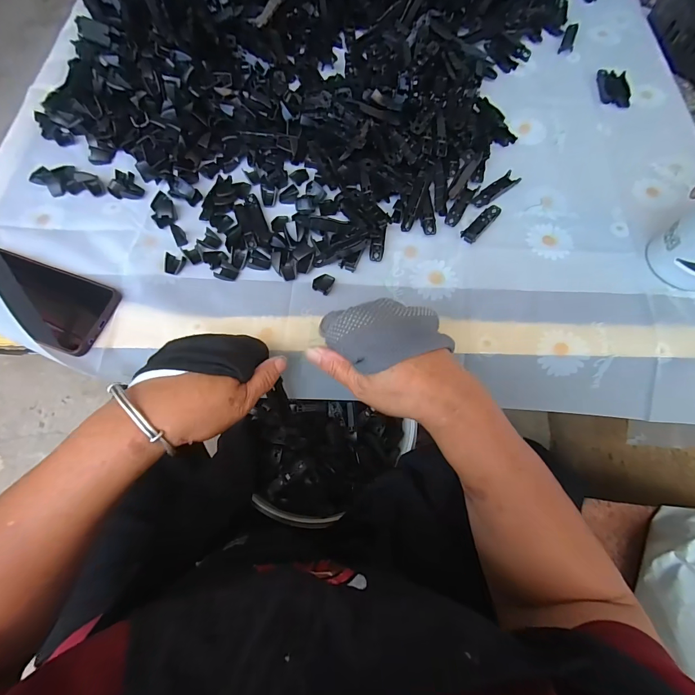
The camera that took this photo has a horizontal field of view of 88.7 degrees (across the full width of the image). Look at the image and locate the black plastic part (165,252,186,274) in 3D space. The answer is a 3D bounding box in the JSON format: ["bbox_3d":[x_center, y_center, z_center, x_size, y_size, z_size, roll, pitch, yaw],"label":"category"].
[{"bbox_3d":[-0.188,-0.091,0.384,0.021,0.007,0.023,1,69,1],"label":"black plastic part"}]

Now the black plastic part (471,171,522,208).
[{"bbox_3d":[0.173,-0.184,0.414,0.063,0.005,0.018,-36,73,-12],"label":"black plastic part"}]

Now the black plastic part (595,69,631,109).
[{"bbox_3d":[0.360,-0.352,0.481,0.038,0.006,0.072,6,69,3],"label":"black plastic part"}]

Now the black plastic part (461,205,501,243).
[{"bbox_3d":[0.152,-0.141,0.399,0.016,0.007,0.063,42,75,15],"label":"black plastic part"}]

